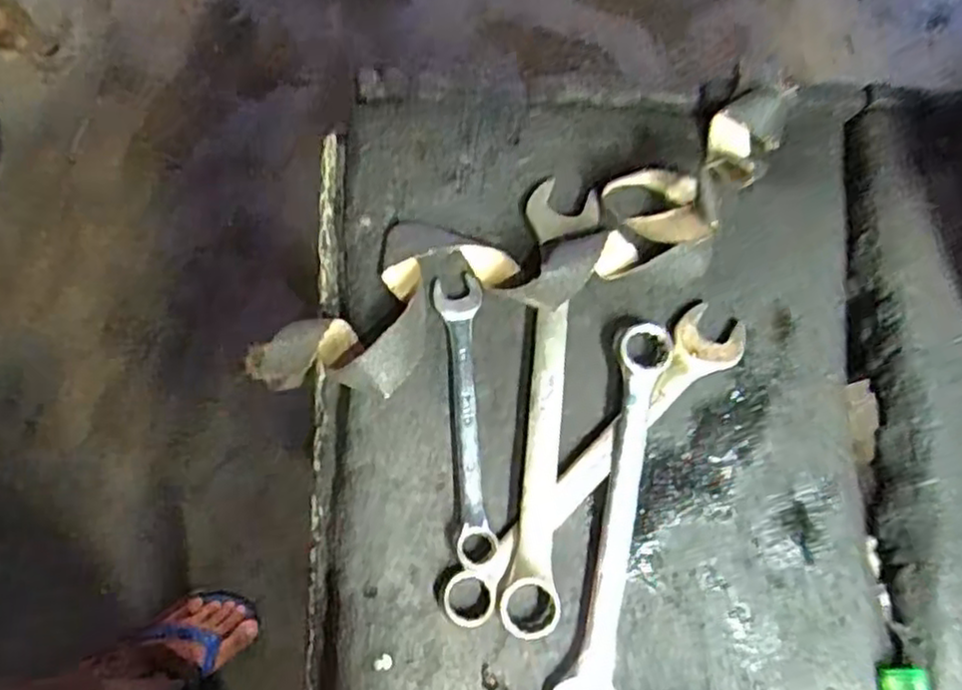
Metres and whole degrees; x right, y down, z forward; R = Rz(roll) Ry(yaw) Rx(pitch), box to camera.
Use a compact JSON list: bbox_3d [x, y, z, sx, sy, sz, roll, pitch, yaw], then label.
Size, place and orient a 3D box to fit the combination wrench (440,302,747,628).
[{"bbox_3d":[0.055,0.055,0.363,0.200,0.012,0.035,-43,82,-9],"label":"combination wrench"}]

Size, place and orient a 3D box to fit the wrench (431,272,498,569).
[{"bbox_3d":[-0.007,0.035,0.367,0.023,0.013,0.144,-4,78,-2],"label":"wrench"}]

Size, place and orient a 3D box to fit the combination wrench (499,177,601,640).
[{"bbox_3d":[0.030,0.026,0.366,0.035,0.016,0.222,8,78,0],"label":"combination wrench"}]

